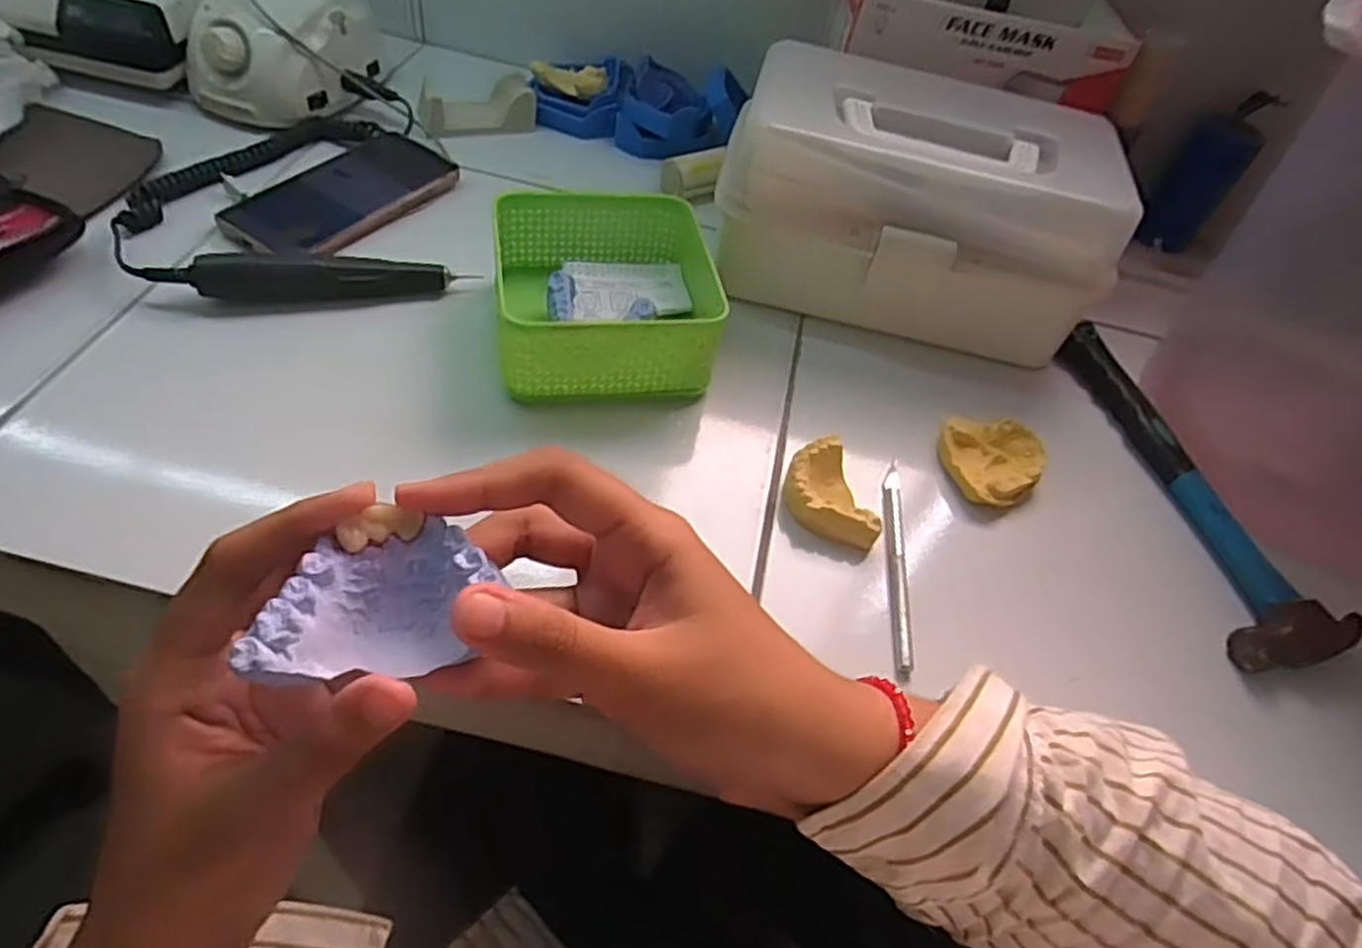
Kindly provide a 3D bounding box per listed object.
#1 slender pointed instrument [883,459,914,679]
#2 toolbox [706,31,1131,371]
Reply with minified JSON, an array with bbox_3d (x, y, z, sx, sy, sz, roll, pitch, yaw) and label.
[{"bbox_3d":[0.120,0.045,0.430,0.010,0.009,0.139,8,50,1],"label":"slender pointed instrument"},{"bbox_3d":[0.161,-0.195,0.542,0.251,0.129,0.159,11,50,3],"label":"toolbox"}]

